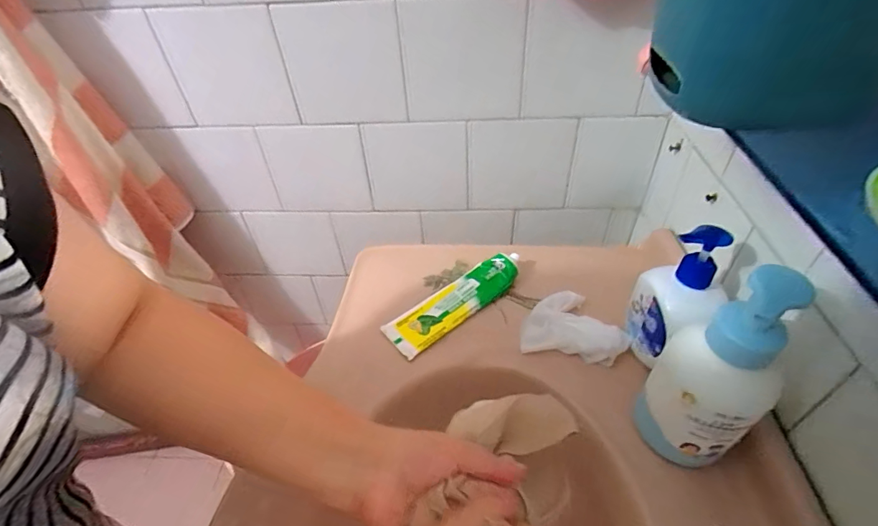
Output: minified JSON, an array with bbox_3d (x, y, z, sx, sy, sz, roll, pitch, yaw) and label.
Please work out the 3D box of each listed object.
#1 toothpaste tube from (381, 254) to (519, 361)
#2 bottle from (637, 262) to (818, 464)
[{"bbox_3d":[0.022,0.043,0.532,0.190,0.026,0.058,-31,51,-27],"label":"toothpaste tube"},{"bbox_3d":[0.220,0.094,0.349,0.063,0.204,0.085,-33,51,-26],"label":"bottle"}]

